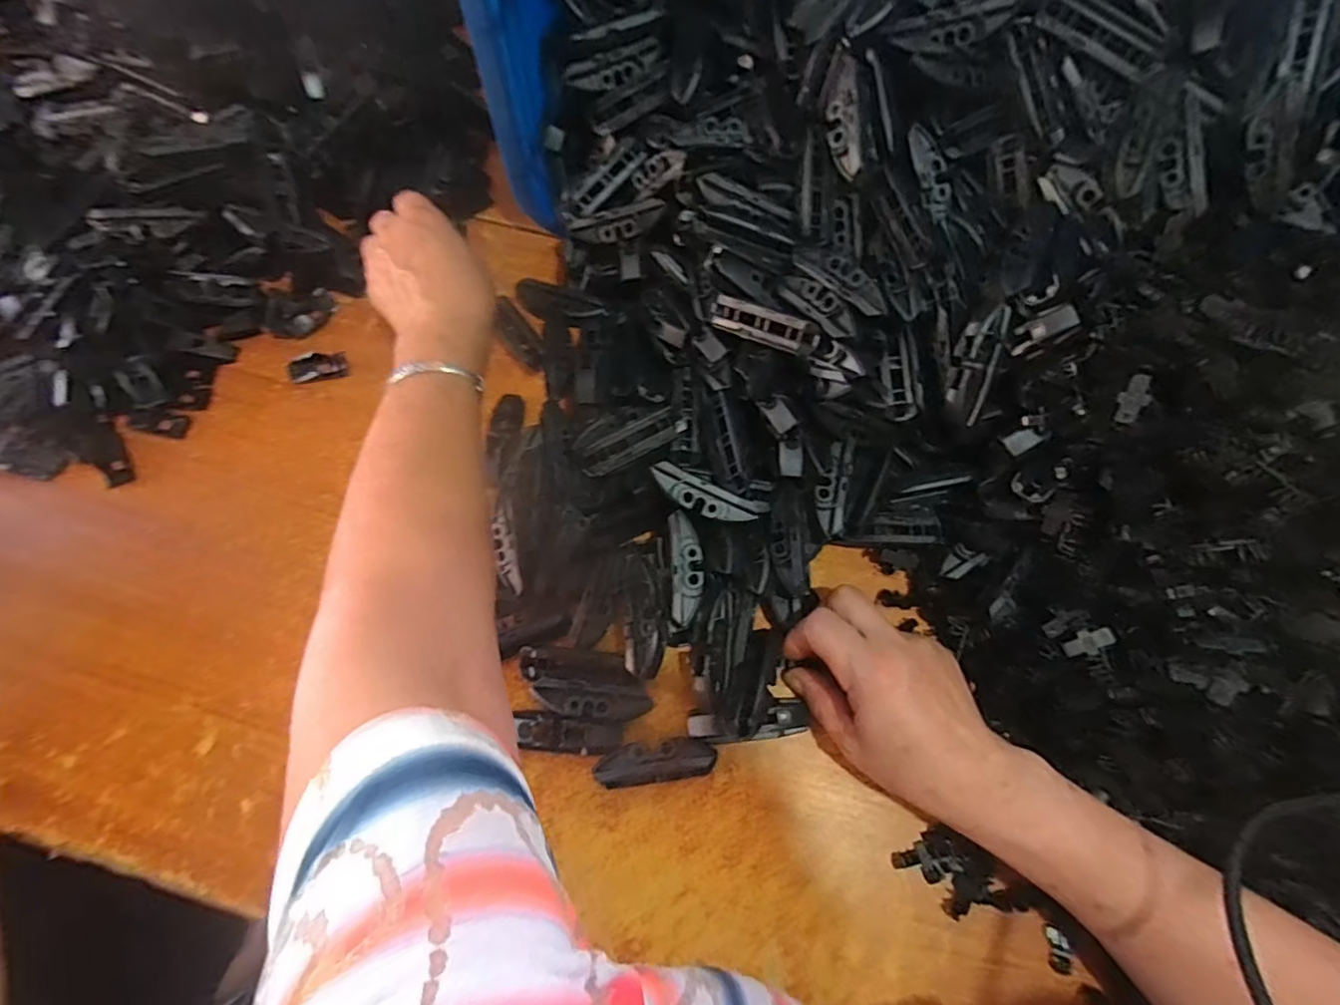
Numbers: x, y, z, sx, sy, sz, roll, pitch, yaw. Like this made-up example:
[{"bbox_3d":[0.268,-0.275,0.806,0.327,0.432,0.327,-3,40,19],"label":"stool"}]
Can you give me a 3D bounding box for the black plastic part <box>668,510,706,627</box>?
[{"bbox_3d":[0.011,0.040,0.361,0.020,0.012,0.067,-2,69,-1],"label":"black plastic part"}]

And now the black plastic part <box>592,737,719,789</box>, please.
[{"bbox_3d":[-0.008,0.152,0.348,0.069,0.022,0.022,-8,70,-3],"label":"black plastic part"}]

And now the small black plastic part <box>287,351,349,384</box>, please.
[{"bbox_3d":[-0.262,-0.100,0.438,0.039,0.012,0.017,-14,70,-6],"label":"small black plastic part"}]

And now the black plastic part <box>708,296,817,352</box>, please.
[{"bbox_3d":[0.059,-0.113,0.374,0.072,0.022,0.015,23,34,19],"label":"black plastic part"}]

